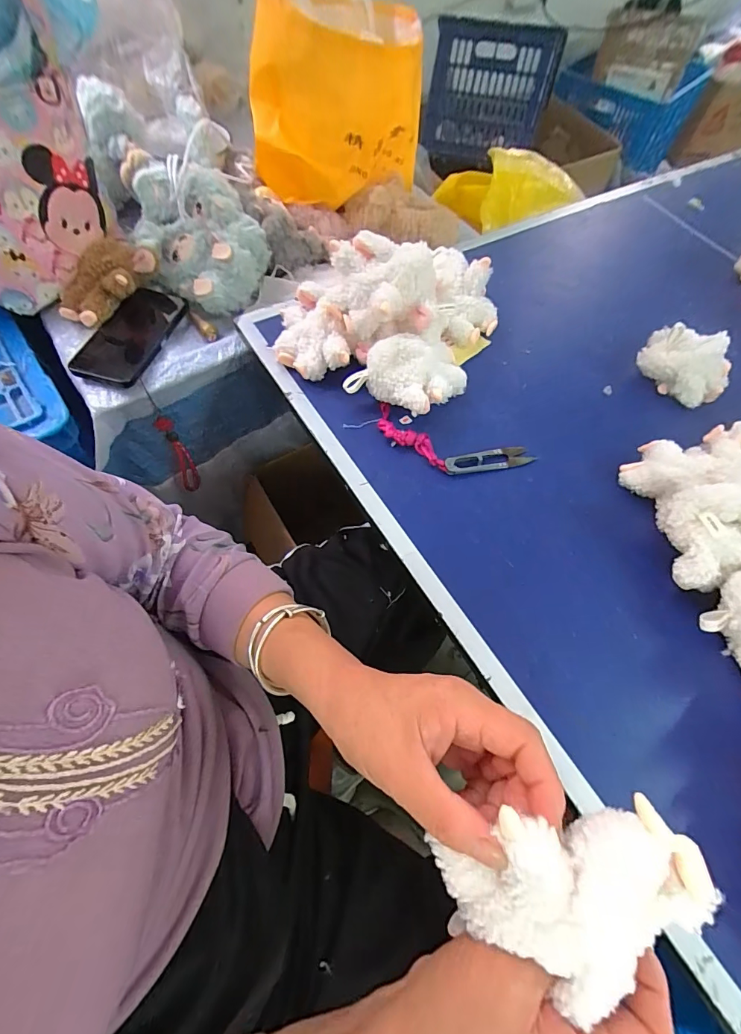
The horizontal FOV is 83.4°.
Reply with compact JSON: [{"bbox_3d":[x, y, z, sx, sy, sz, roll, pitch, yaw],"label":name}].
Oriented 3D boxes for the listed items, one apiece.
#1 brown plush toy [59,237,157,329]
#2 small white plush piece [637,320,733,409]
[{"bbox_3d":[-0.337,-0.303,0.539,0.083,0.055,0.133,34,66,13],"label":"brown plush toy"},{"bbox_3d":[0.387,-0.187,0.509,0.106,0.063,0.076,41,67,16],"label":"small white plush piece"}]

